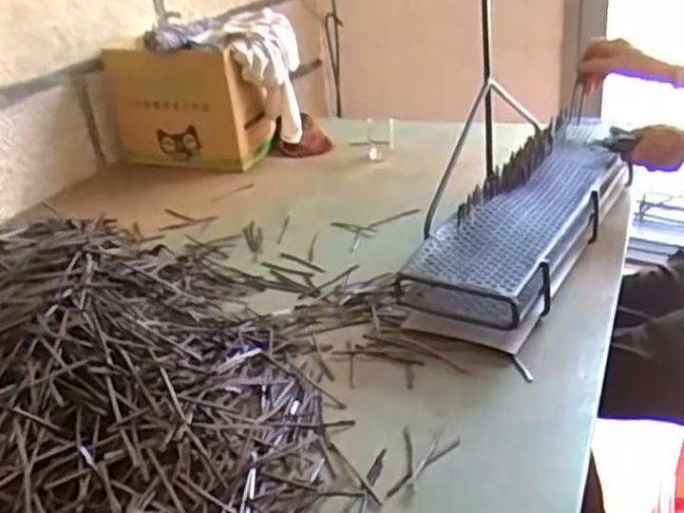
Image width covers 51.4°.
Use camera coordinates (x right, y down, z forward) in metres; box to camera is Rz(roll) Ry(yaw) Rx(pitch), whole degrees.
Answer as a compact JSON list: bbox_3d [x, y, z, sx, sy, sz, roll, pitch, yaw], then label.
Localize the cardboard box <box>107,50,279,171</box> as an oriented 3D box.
[{"bbox_3d":[-0.310,-0.311,1.457,0.303,0.240,0.128,7,30,24],"label":"cardboard box"}]

